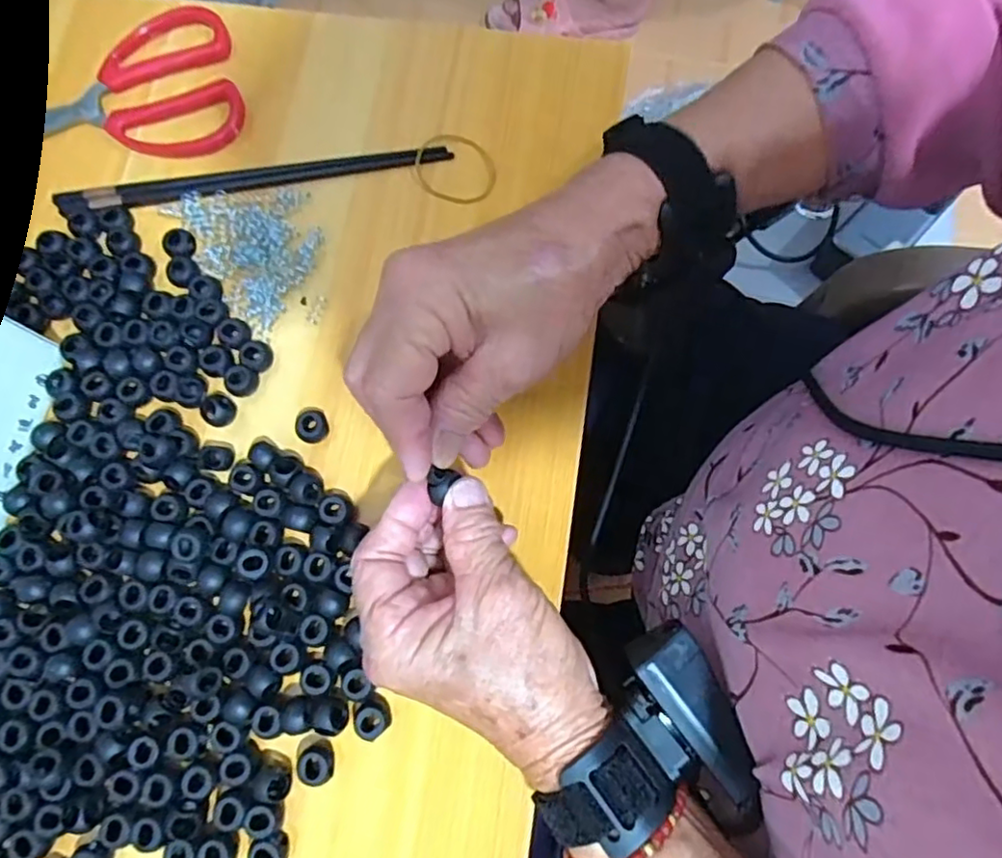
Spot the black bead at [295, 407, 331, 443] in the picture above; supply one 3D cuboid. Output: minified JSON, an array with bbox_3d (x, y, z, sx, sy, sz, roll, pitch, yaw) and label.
[{"bbox_3d":[-0.101,-0.002,0.340,0.018,0.013,0.017,0,76,0],"label":"black bead"}]

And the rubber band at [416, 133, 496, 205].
[{"bbox_3d":[-0.027,-0.158,0.381,0.051,0.005,0.044,21,77,6],"label":"rubber band"}]

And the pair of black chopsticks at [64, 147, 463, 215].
[{"bbox_3d":[-0.149,-0.153,0.381,0.236,0.007,0.014,-8,76,-2],"label":"pair of black chopsticks"}]

